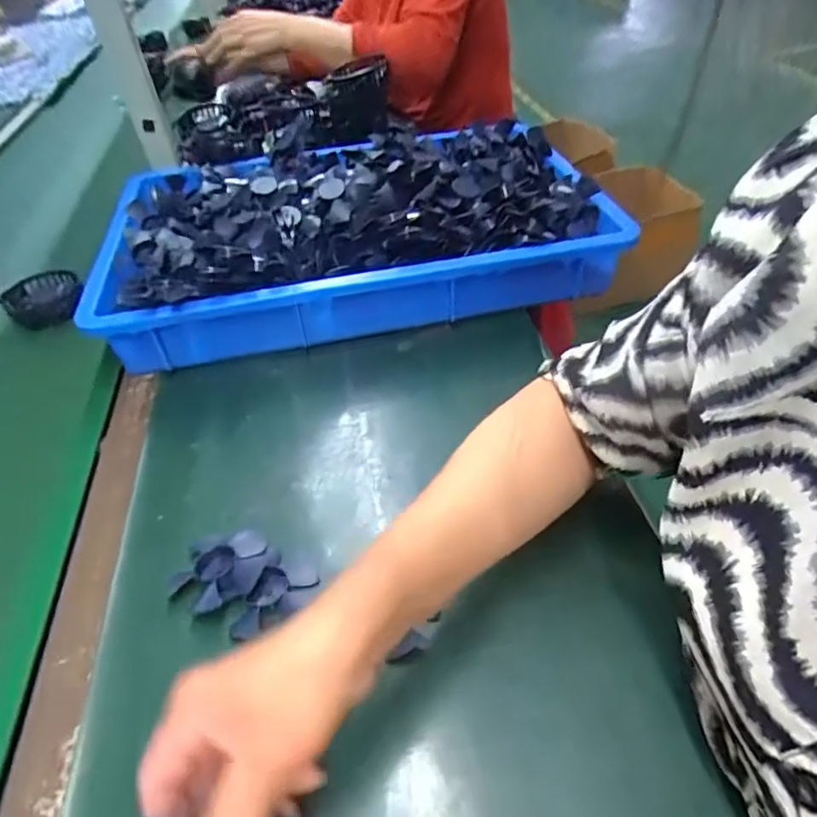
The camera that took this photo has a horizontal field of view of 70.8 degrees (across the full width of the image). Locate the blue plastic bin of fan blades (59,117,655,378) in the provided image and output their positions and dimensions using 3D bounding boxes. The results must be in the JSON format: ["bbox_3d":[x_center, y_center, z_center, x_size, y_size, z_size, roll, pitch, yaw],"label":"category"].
[{"bbox_3d":[-0.066,-0.225,0.708,0.553,0.124,0.363,-9,43,-5],"label":"blue plastic bin of fan blades"}]

